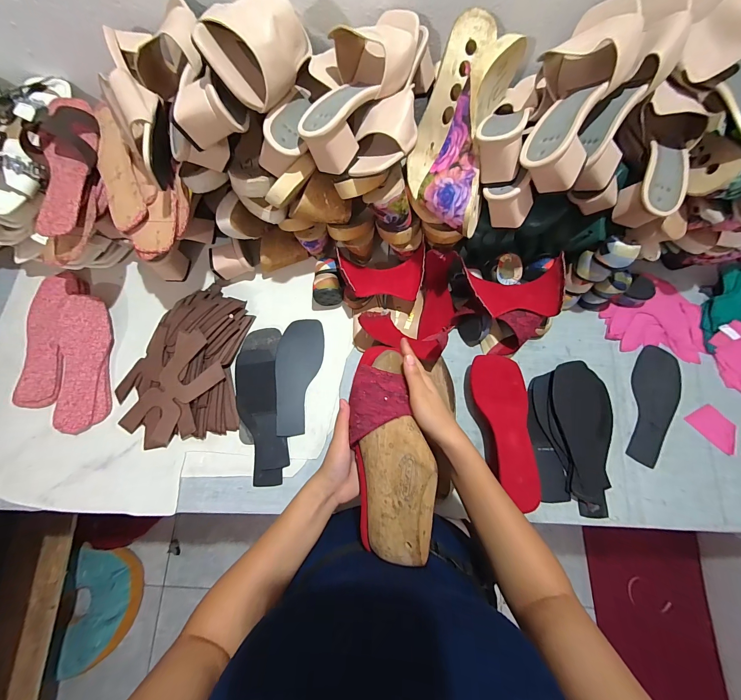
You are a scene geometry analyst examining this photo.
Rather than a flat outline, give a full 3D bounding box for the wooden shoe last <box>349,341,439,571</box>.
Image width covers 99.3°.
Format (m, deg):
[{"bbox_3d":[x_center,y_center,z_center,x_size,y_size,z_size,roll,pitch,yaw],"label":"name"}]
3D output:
[{"bbox_3d":[0.023,0.113,0.361,0.082,0.050,0.235,-7,78,-2],"label":"wooden shoe last"}]

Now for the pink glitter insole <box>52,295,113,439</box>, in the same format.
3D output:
[{"bbox_3d":[-0.505,0.017,0.554,0.079,0.027,0.241,-10,75,-2],"label":"pink glitter insole"}]

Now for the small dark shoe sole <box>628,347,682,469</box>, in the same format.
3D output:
[{"bbox_3d":[0.488,0.095,0.543,0.080,0.009,0.203,23,77,5],"label":"small dark shoe sole"}]

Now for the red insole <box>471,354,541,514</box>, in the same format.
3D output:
[{"bbox_3d":[0.210,0.118,0.494,0.088,0.020,0.228,4,70,-1],"label":"red insole"}]

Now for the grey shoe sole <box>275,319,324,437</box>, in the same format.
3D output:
[{"bbox_3d":[-0.130,0.044,0.558,0.079,0.006,0.205,4,75,1],"label":"grey shoe sole"}]

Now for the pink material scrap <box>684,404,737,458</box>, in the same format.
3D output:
[{"bbox_3d":[0.590,0.131,0.537,0.055,0.004,0.080,-42,77,-8],"label":"pink material scrap"}]

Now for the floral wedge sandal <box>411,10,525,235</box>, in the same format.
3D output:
[{"bbox_3d":[0.122,-0.299,0.437,0.110,0.089,0.264,10,98,3],"label":"floral wedge sandal"}]

